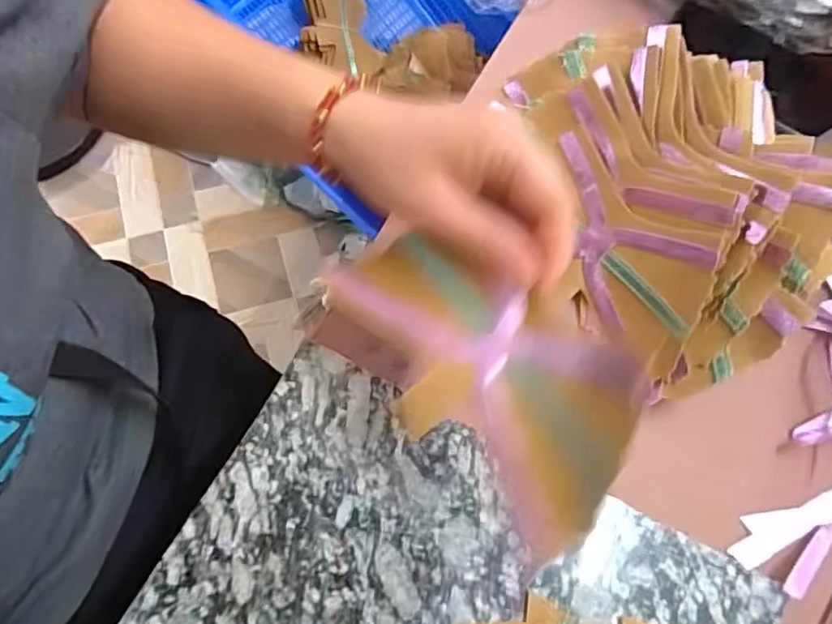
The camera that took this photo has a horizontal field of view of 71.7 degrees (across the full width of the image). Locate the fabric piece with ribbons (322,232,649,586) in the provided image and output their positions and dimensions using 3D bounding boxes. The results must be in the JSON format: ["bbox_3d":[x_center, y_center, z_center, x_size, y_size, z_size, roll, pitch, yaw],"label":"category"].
[{"bbox_3d":[0.024,0.020,0.260,0.084,0.012,0.163,-50,60,7],"label":"fabric piece with ribbons"}]

